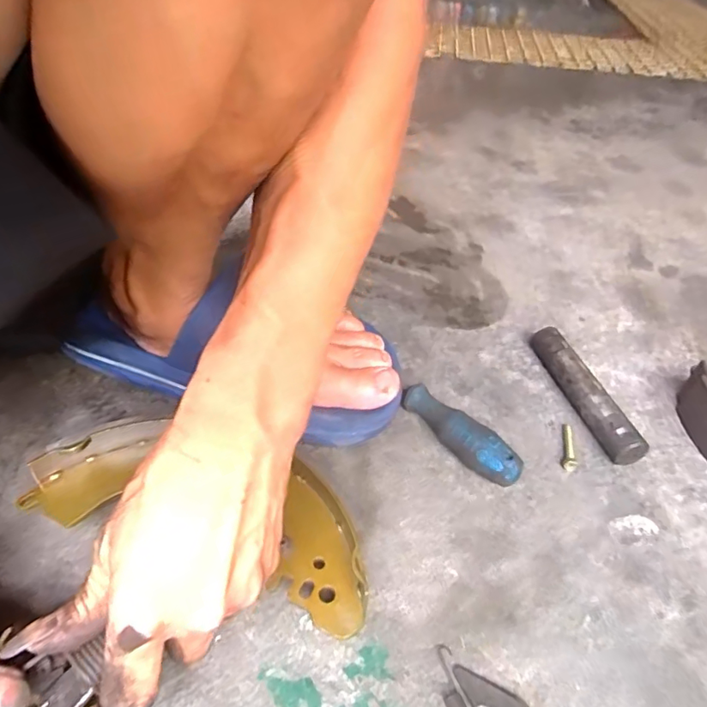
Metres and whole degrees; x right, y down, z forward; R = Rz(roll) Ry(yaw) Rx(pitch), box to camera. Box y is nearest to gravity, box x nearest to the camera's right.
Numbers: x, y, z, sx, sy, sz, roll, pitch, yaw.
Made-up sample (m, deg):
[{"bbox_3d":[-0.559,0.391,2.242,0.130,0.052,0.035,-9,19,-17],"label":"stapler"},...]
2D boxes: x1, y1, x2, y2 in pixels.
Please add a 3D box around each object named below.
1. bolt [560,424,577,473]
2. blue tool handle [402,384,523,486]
[{"bbox_3d":[0.154,0.067,0.375,0.009,0.007,0.040,15,45,10],"label":"bolt"},{"bbox_3d":[0.072,0.056,0.363,0.023,0.033,0.097,-22,50,-24],"label":"blue tool handle"}]

